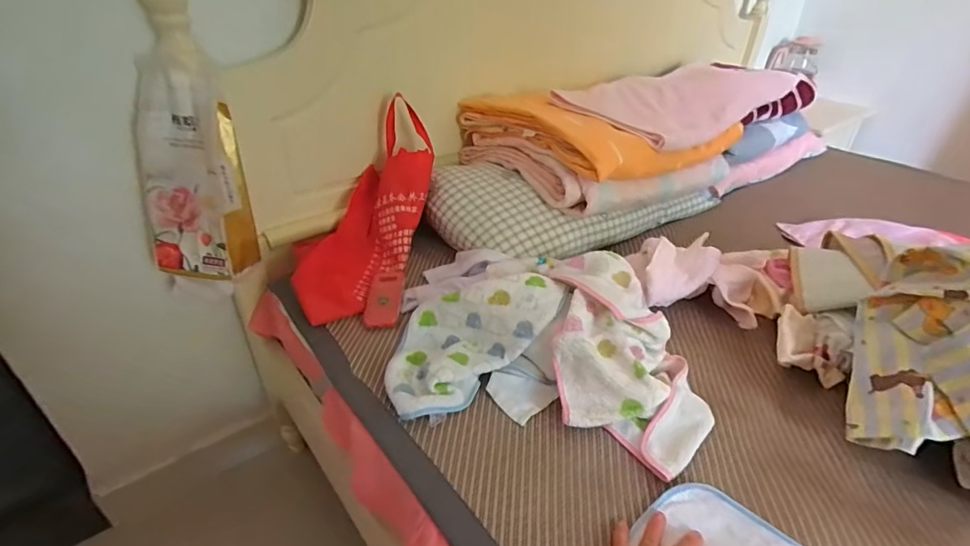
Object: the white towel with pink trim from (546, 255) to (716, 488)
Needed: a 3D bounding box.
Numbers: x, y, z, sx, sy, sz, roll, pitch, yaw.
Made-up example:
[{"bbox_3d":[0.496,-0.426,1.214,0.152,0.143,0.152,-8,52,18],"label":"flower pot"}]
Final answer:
[{"bbox_3d":[0.191,0.101,0.664,0.187,0.126,0.311,2,33,2],"label":"white towel with pink trim"}]

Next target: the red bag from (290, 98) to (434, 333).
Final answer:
[{"bbox_3d":[-0.188,-0.098,0.888,0.166,0.112,0.408,8,72,11],"label":"red bag"}]

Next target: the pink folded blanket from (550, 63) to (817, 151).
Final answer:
[{"bbox_3d":[0.488,-0.411,1.135,0.714,0.075,0.273,-23,40,-32],"label":"pink folded blanket"}]

